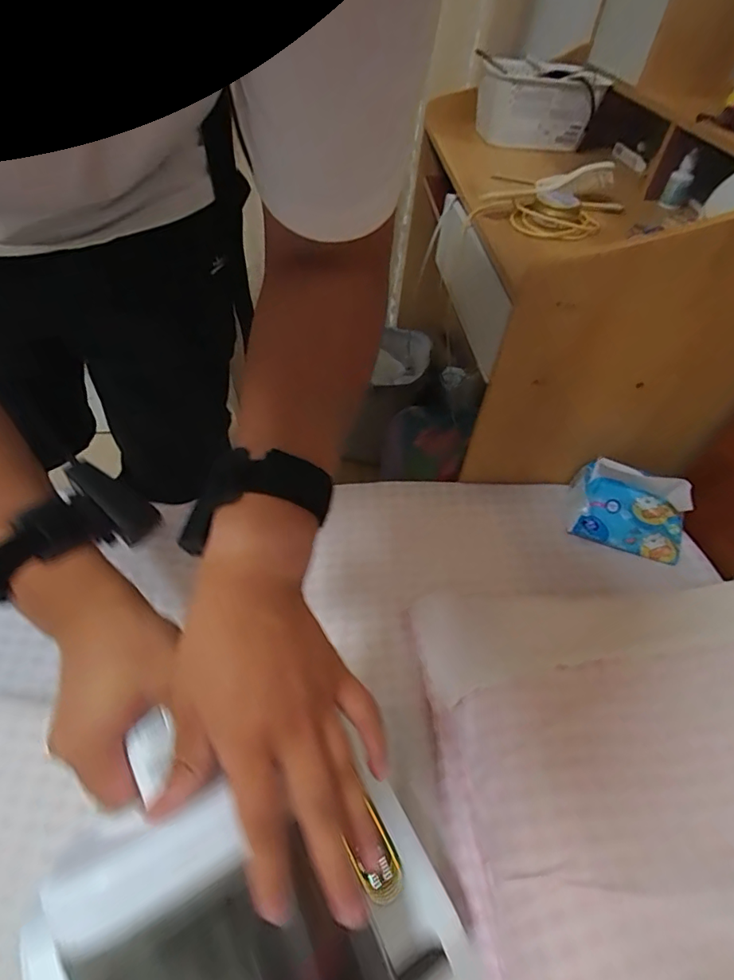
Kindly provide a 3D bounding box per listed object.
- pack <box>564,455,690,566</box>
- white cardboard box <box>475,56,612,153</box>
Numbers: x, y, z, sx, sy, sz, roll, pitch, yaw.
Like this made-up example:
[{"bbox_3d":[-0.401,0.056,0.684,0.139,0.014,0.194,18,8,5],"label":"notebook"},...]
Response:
[{"bbox_3d":[0.333,0.018,0.618,0.141,0.096,0.104,26,53,14],"label":"pack"},{"bbox_3d":[0.296,-0.671,0.854,0.204,0.099,0.127,13,48,5],"label":"white cardboard box"}]

